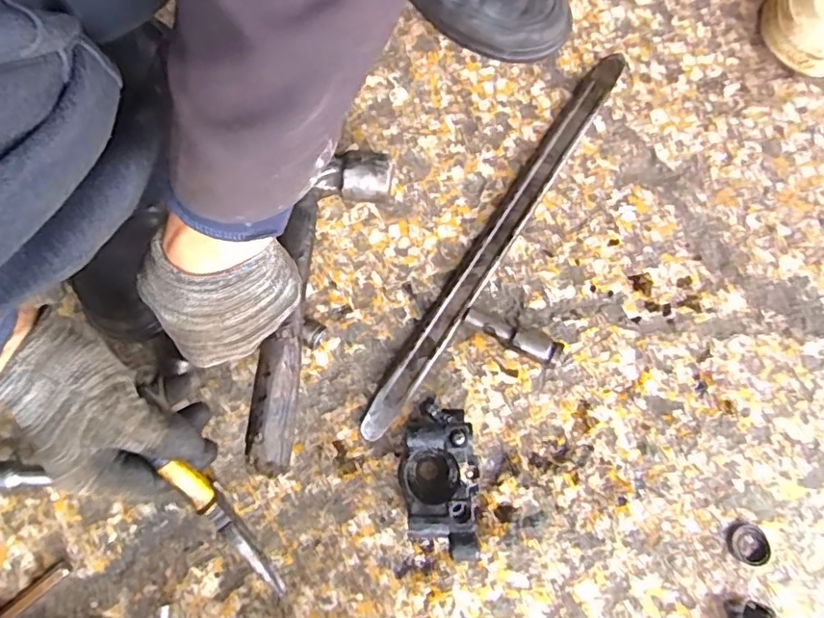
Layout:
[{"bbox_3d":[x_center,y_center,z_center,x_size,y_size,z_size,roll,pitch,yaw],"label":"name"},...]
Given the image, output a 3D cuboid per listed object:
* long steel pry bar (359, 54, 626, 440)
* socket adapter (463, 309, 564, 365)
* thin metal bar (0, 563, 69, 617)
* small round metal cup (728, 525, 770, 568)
[{"bbox_3d":[0.074,-0.061,0.468,0.023,0.012,0.382,33,79,7],"label":"long steel pry bar"},{"bbox_3d":[0.078,0.020,0.446,0.078,0.023,0.018,27,79,5],"label":"socket adapter"},{"bbox_3d":[-0.276,0.208,0.407,0.071,0.010,0.011,-40,81,-9],"label":"thin metal bar"},{"bbox_3d":[0.247,0.172,0.418,0.029,0.008,0.026,42,80,8],"label":"small round metal cup"}]

